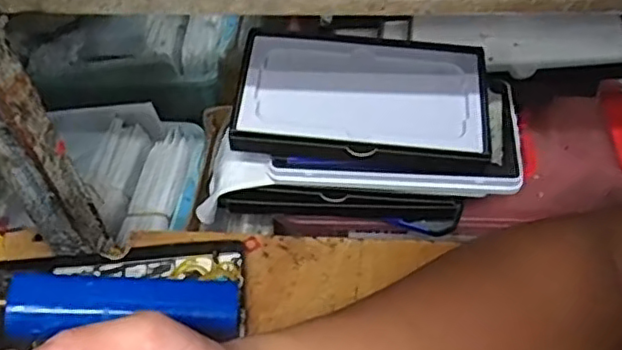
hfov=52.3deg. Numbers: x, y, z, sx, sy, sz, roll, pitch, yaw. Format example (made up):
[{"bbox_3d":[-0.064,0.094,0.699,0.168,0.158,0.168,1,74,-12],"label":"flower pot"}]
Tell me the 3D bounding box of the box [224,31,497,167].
[{"bbox_3d":[0.038,-0.058,0.459,0.175,0.029,0.103,3,50,6],"label":"box"}]

